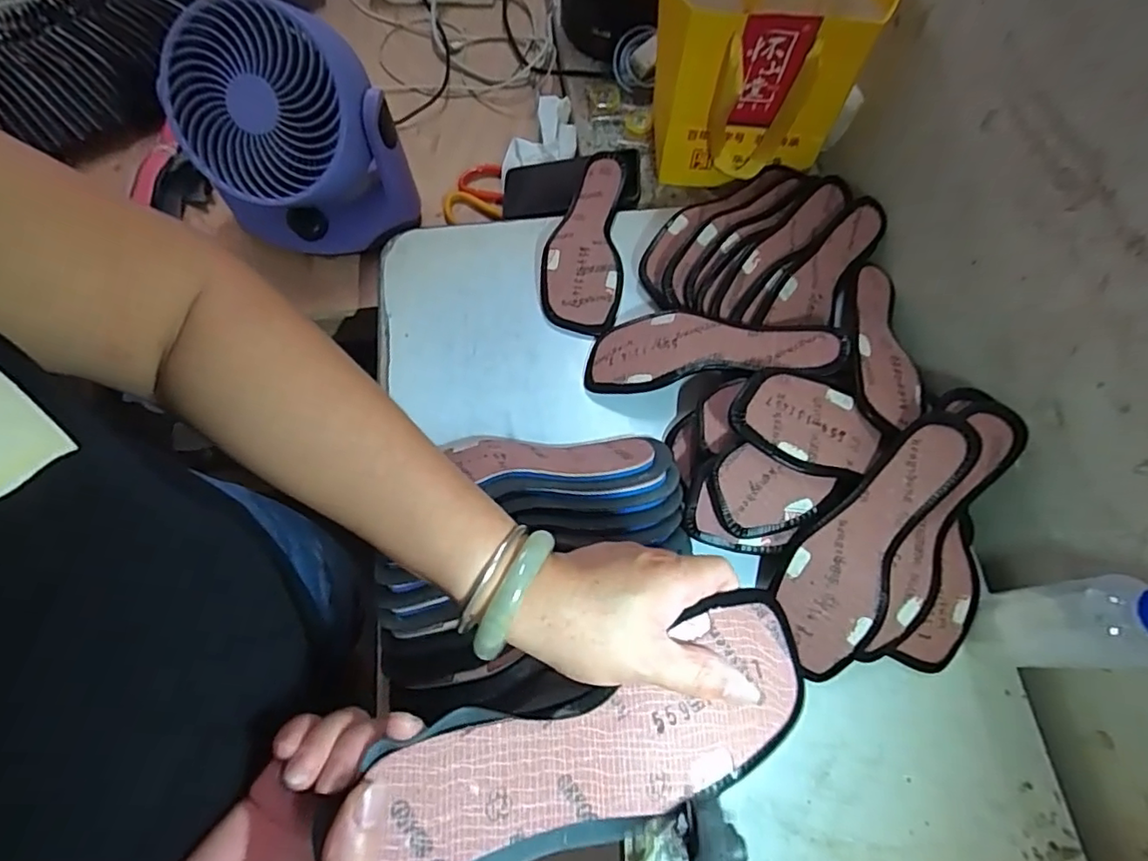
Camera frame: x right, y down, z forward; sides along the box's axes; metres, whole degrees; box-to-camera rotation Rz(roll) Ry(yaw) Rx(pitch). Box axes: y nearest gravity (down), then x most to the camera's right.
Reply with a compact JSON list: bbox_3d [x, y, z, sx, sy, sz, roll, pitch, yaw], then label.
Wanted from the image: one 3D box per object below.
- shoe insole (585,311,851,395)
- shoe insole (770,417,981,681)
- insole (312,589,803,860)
[{"bbox_3d":[0.122,-0.074,0.534,0.224,0.023,0.073,-1,63,15],"label":"shoe insole"},{"bbox_3d":[0.228,0.084,0.458,0.078,0.025,0.219,34,92,16],"label":"shoe insole"},{"bbox_3d":[0.018,0.152,0.287,0.224,0.021,0.076,-17,73,-17],"label":"insole"}]

